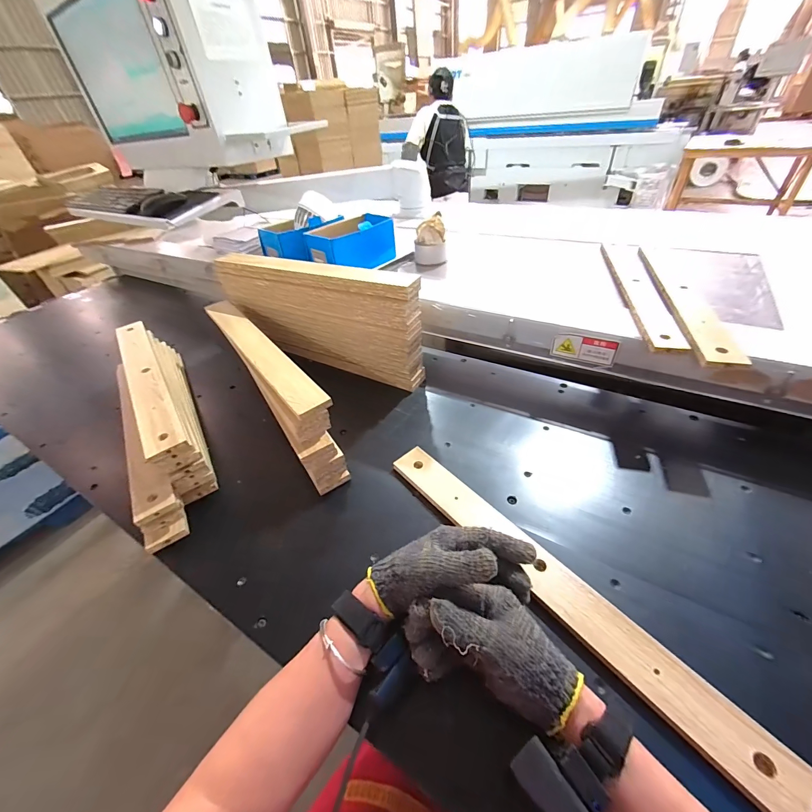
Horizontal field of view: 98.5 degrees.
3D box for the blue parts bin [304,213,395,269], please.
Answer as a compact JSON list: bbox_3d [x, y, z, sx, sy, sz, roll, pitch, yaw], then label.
[{"bbox_3d":[-0.131,-0.388,0.850,0.117,0.095,0.198,29,53,33],"label":"blue parts bin"}]

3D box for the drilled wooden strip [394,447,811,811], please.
[{"bbox_3d":[0.151,0.190,0.406,0.049,0.010,0.467,-32,46,-25],"label":"drilled wooden strip"}]

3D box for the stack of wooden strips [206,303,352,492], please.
[{"bbox_3d":[-0.229,-0.040,0.619,0.068,0.122,0.433,-28,46,-23],"label":"stack of wooden strips"}]

